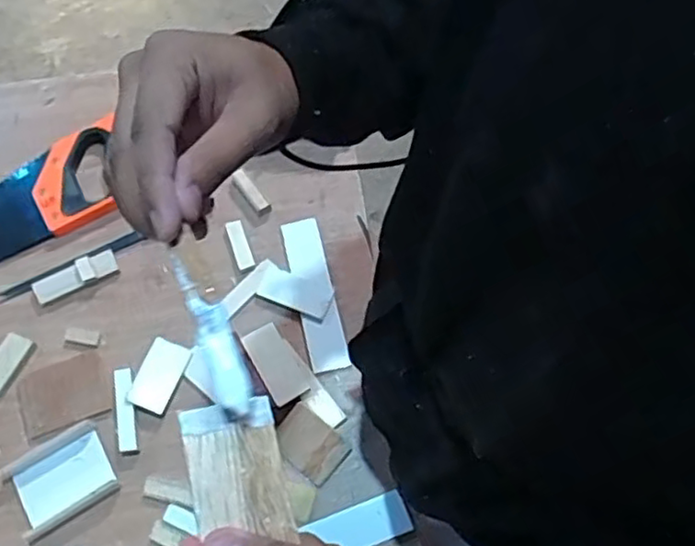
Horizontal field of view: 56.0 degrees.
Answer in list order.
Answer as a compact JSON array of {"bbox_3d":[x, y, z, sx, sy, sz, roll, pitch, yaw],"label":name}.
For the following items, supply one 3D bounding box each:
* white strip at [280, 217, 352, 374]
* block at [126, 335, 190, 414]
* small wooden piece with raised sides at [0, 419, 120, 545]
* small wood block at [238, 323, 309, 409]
[{"bbox_3d":[-0.038,0.023,0.763,0.044,0.009,0.184,-13,69,-5],"label":"white strip"},{"bbox_3d":[-0.207,0.112,0.717,0.044,0.006,0.077,24,64,-1],"label":"block"},{"bbox_3d":[-0.297,0.211,0.674,0.098,0.021,0.084,-32,72,-12],"label":"small wooden piece with raised sides"},{"bbox_3d":[-0.080,0.099,0.718,0.042,0.010,0.087,-31,71,-11],"label":"small wood block"}]

